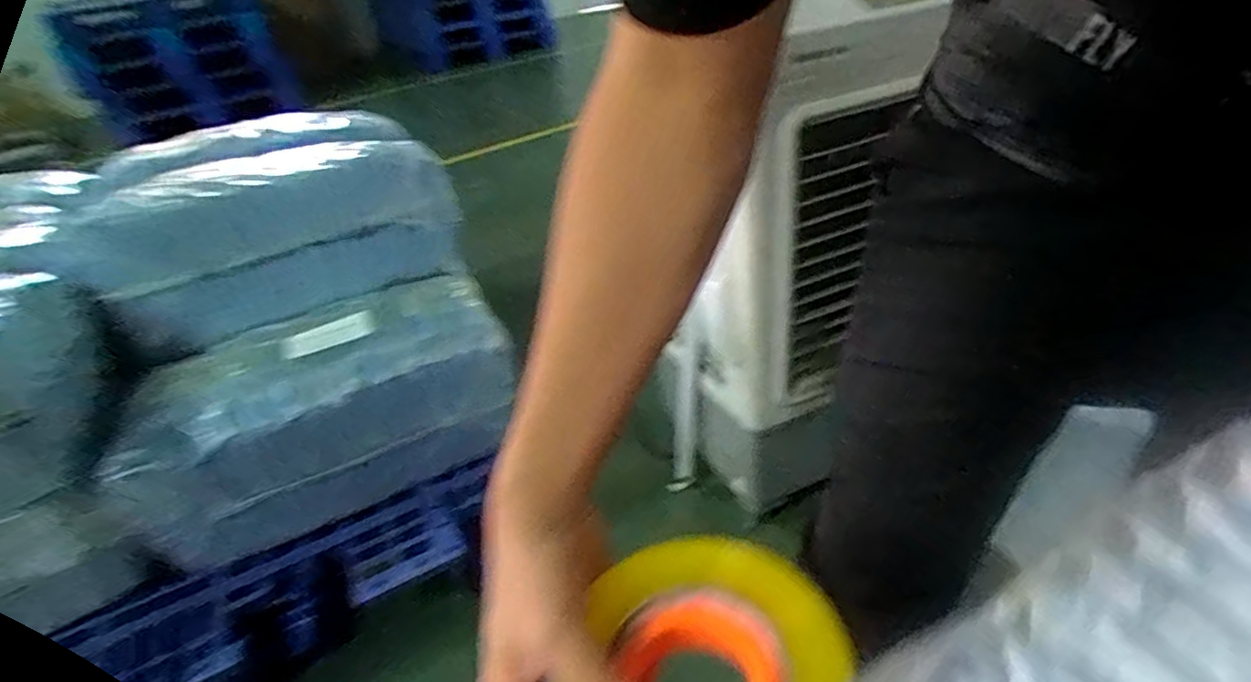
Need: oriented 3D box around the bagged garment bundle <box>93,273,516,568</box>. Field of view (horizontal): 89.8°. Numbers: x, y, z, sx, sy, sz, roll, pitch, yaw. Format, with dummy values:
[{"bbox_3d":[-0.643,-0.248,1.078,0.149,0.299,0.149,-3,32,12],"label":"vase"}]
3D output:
[{"bbox_3d":[-0.491,0.115,1.069,0.587,0.256,0.287,-23,38,-22],"label":"bagged garment bundle"}]

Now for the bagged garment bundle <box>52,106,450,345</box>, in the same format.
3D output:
[{"bbox_3d":[-0.676,-0.245,1.203,0.588,0.251,0.450,-26,40,-26],"label":"bagged garment bundle"}]

